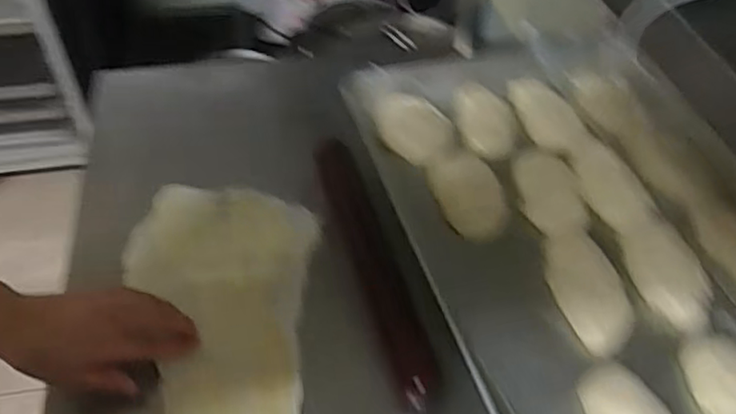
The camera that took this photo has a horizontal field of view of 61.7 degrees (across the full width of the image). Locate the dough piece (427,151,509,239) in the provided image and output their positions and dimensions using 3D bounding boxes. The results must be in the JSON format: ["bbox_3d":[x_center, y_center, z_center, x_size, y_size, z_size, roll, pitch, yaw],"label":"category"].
[{"bbox_3d":[0.115,-0.018,0.692,0.072,0.037,0.116,-19,51,-20],"label":"dough piece"}]

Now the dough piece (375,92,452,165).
[{"bbox_3d":[0.056,-0.100,0.763,0.076,0.028,0.098,-31,56,-28],"label":"dough piece"}]

